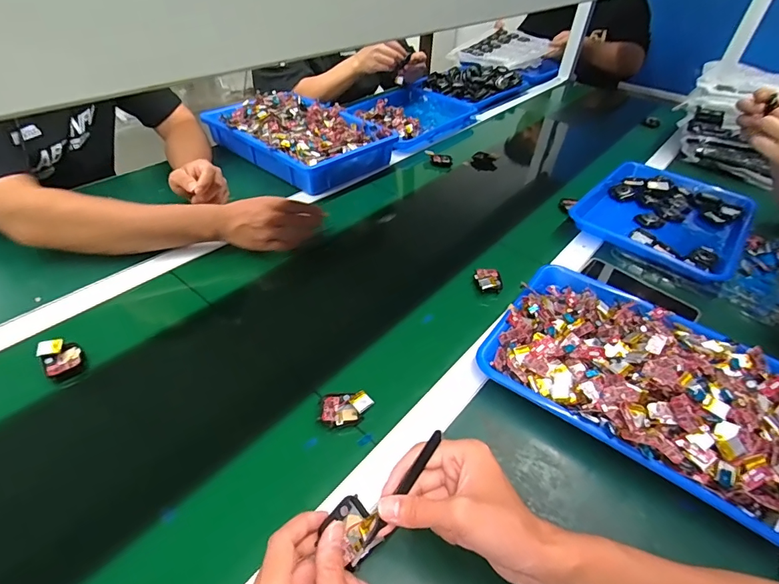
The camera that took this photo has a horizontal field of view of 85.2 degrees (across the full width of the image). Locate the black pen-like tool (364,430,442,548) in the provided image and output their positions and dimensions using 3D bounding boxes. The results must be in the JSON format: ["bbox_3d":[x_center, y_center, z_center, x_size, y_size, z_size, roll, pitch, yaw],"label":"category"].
[{"bbox_3d":[0.012,0.157,0.343,0.007,0.004,0.105,30,70,22],"label":"black pen-like tool"}]

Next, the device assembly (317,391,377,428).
[{"bbox_3d":[-0.046,0.127,0.455,0.055,0.021,0.039,-1,40,-5],"label":"device assembly"}]

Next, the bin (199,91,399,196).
[{"bbox_3d":[-0.197,-0.336,0.907,0.359,0.064,0.242,30,47,29],"label":"bin"}]

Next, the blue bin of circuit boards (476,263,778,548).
[{"bbox_3d":[0.293,0.082,0.482,0.323,0.066,0.238,27,45,26],"label":"blue bin of circuit boards"}]

